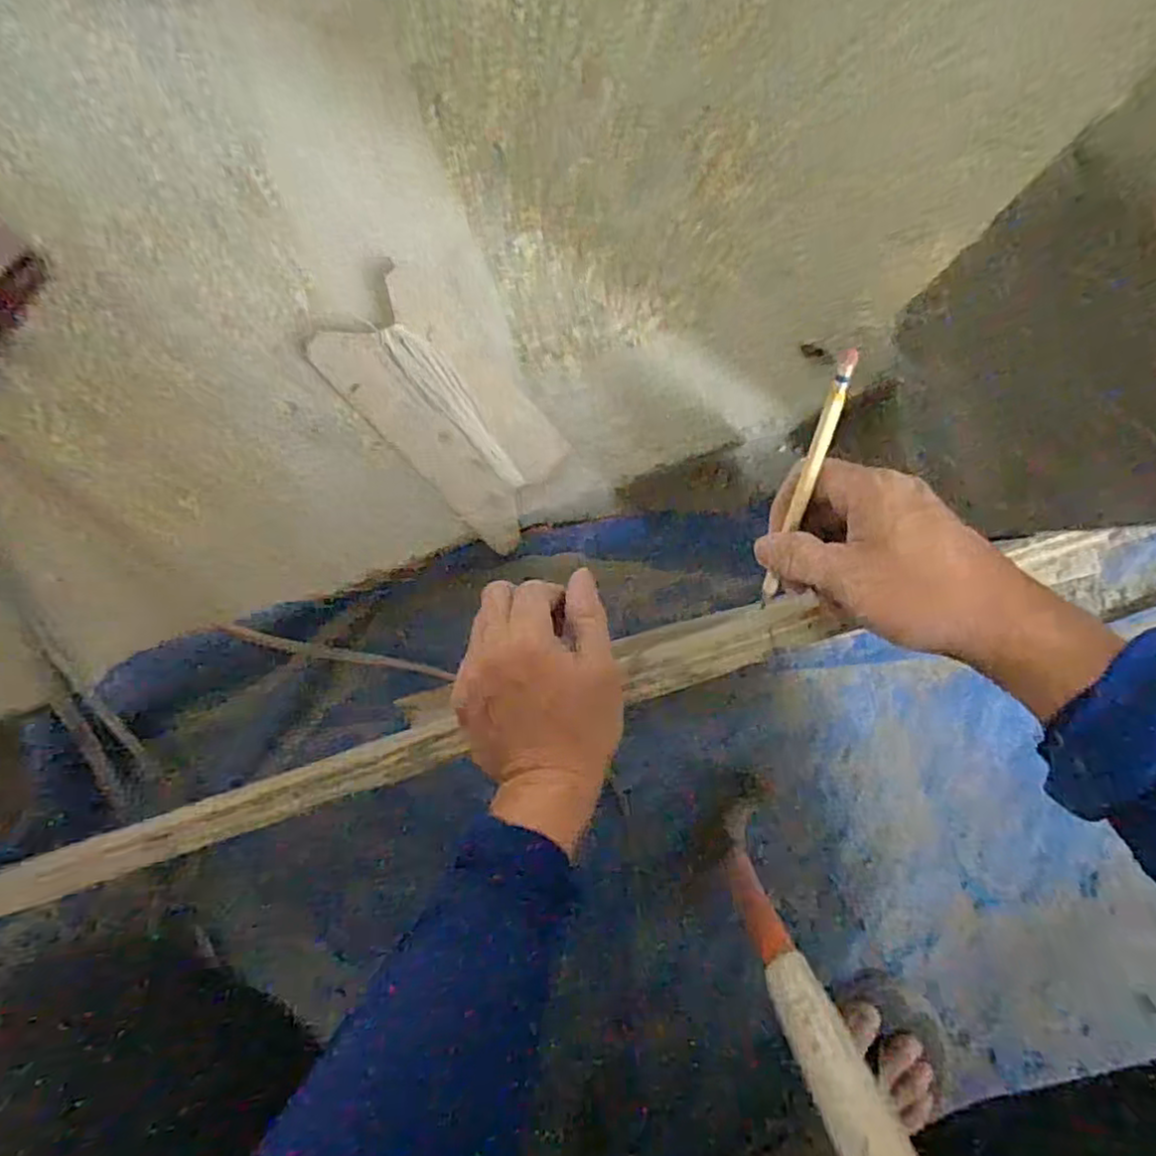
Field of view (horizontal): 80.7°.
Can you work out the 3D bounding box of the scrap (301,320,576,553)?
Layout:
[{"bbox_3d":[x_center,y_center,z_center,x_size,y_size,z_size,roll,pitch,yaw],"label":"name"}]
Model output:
[{"bbox_3d":[-0.094,-0.125,0.491,0.102,0.042,0.195,-44,87,5],"label":"scrap"}]

